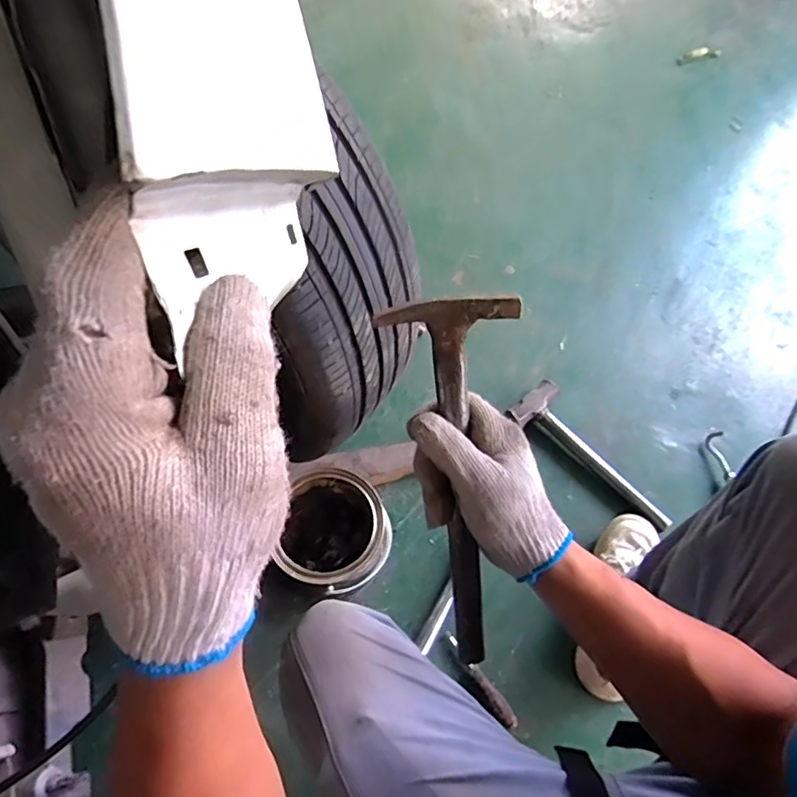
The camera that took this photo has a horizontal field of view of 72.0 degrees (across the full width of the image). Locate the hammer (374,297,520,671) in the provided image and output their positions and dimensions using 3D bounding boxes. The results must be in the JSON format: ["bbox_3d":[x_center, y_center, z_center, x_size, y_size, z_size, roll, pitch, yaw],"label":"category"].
[{"bbox_3d":[0.049,0.073,0.406,0.086,0.032,0.292,-10,108,-7],"label":"hammer"}]

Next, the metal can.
[{"bbox_3d":[-0.094,0.204,0.827,0.155,0.169,0.161,2,62,-3],"label":"metal can"}]

